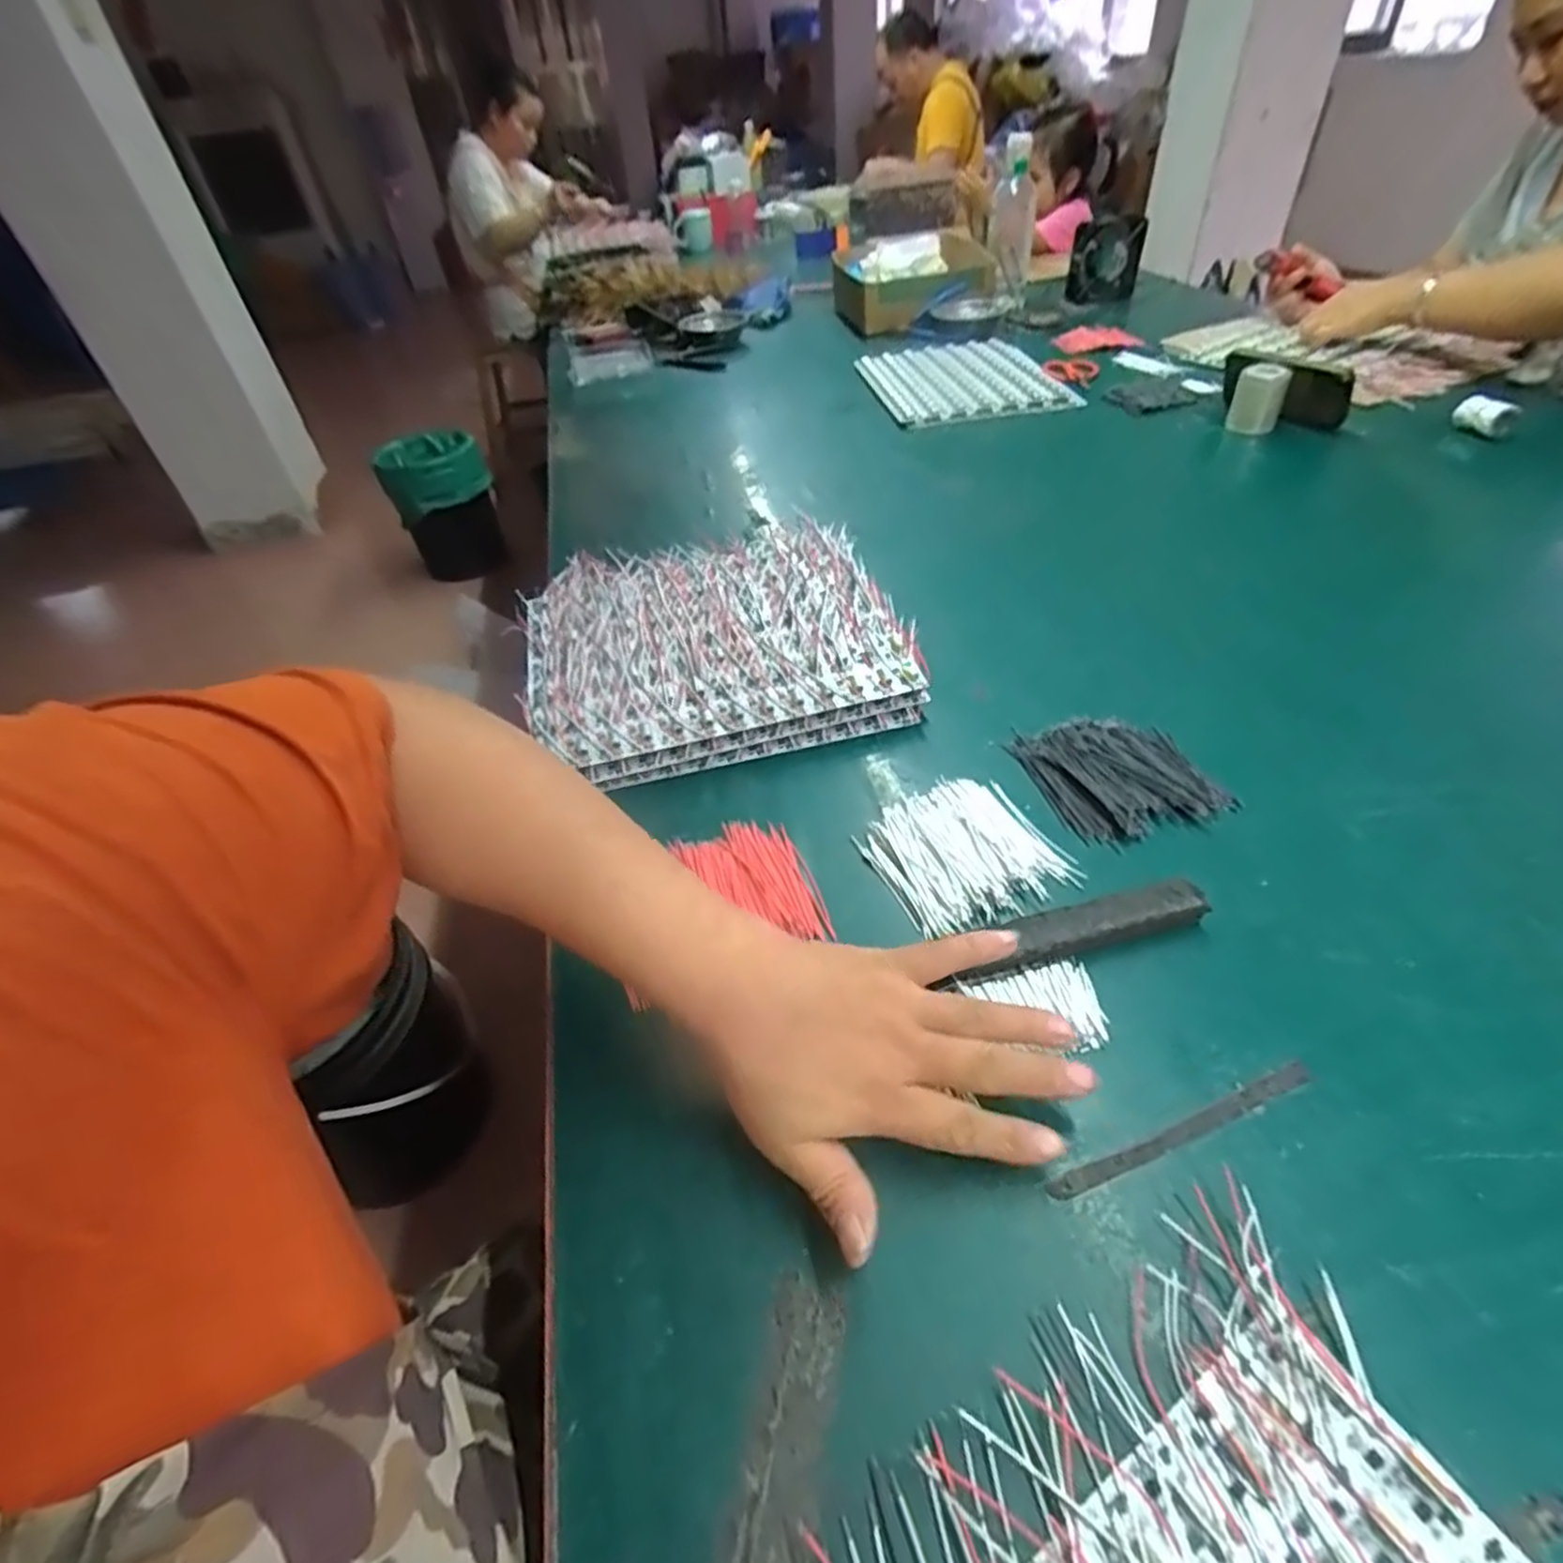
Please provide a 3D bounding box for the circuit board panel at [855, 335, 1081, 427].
[{"bbox_3d":[0.258,-0.593,1.091,0.243,0.018,0.298,-9,43,-2],"label":"circuit board panel"}]

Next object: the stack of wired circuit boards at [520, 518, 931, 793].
[{"bbox_3d":[-0.063,-0.120,0.624,0.289,0.051,0.272,-14,43,-8],"label":"stack of wired circuit boards"}]

